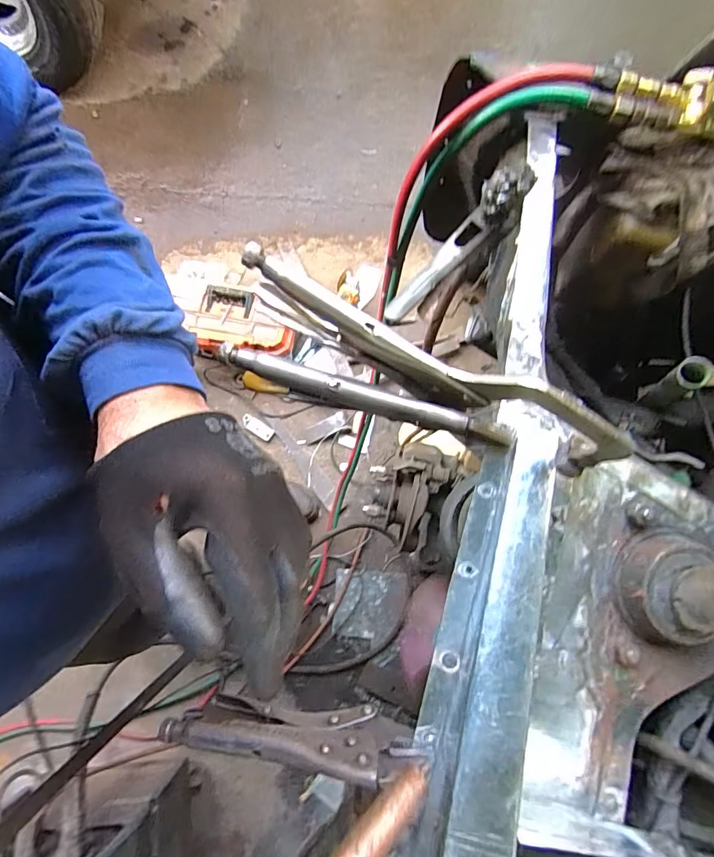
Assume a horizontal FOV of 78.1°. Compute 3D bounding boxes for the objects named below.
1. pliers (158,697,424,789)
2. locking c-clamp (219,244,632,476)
[{"bbox_3d":[-0.052,0.238,0.344,0.201,0.059,0.023,-4,76,17],"label":"pliers"},{"bbox_3d":[0.037,-0.032,0.294,0.272,0.085,0.061,23,79,6],"label":"locking c-clamp"}]

